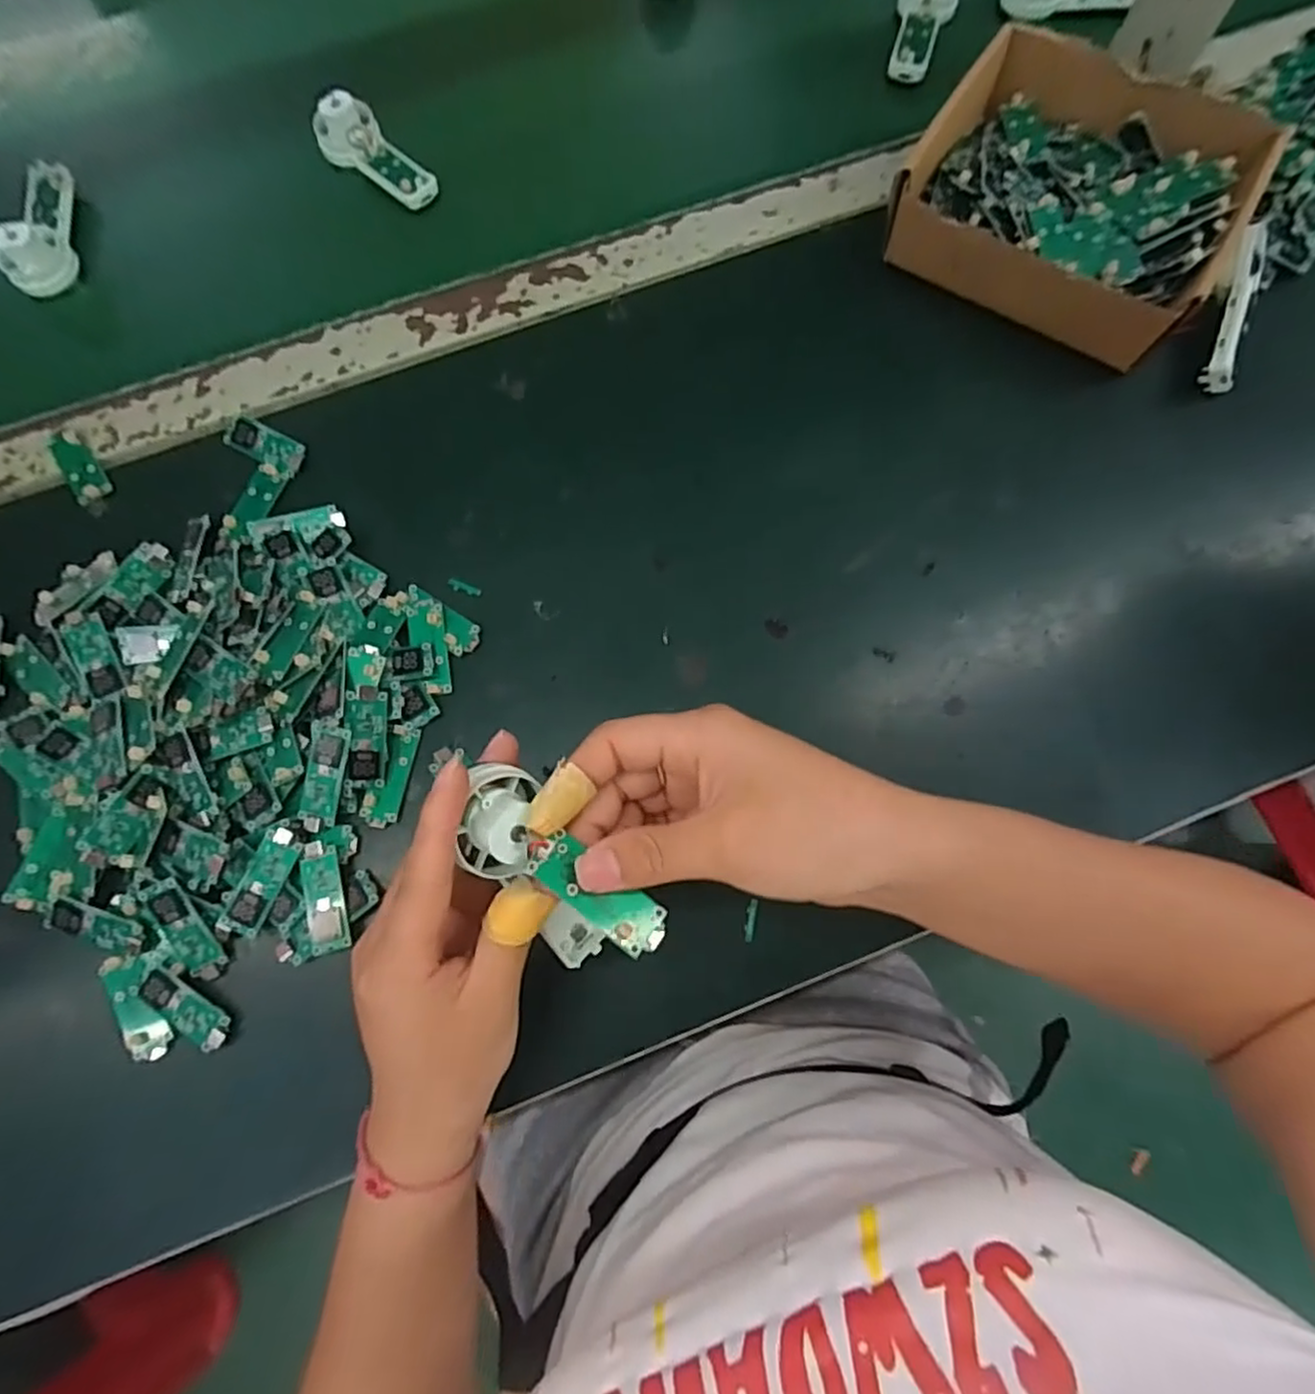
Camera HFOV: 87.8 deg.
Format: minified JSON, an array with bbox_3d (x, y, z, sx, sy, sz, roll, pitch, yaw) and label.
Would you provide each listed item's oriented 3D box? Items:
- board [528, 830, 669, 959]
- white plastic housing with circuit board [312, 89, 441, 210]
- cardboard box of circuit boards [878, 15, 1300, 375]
[{"bbox_3d":[-0.020,0.065,0.230,0.053,0.009,0.019,38,62,5],"label":"board"},{"bbox_3d":[-0.180,-0.345,0.433,0.038,0.031,0.080,-41,80,-9],"label":"white plastic housing with circuit board"},{"bbox_3d":[0.237,-0.286,0.396,0.172,0.054,0.161,32,79,7],"label":"cardboard box of circuit boards"}]

